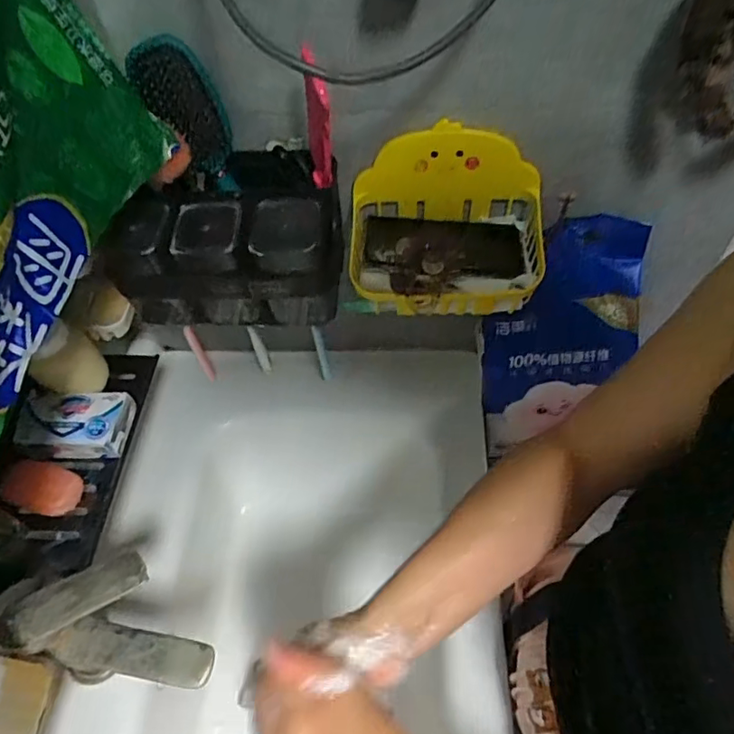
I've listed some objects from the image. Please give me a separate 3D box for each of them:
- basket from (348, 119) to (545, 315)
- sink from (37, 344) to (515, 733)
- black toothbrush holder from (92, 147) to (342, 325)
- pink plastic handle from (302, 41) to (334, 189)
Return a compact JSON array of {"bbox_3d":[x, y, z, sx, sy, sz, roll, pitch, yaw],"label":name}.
[{"bbox_3d":[0.081,-0.137,0.549,0.191,0.131,0.125,3,55,5],"label":"basket"},{"bbox_3d":[-0.087,0.361,0.655,0.461,0.219,0.817,2,55,5],"label":"sink"},{"bbox_3d":[-0.137,-0.120,0.557,0.222,0.139,0.119,-4,54,0],"label":"black toothbrush holder"},{"bbox_3d":[-0.039,-0.196,0.448,0.018,0.164,0.011,-9,77,-3],"label":"pink plastic handle"}]

